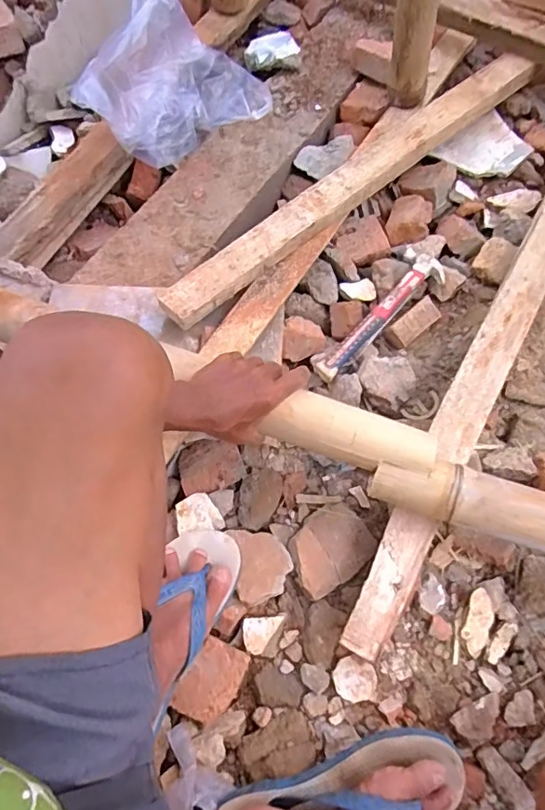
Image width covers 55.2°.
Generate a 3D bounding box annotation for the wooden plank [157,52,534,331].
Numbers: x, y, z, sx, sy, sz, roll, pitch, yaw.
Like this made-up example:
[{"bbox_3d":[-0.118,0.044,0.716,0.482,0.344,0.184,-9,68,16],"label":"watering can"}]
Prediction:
[{"bbox_3d":[0.156,-0.375,0.843,0.810,0.044,0.066,-40,69,-15],"label":"wooden plank"}]

